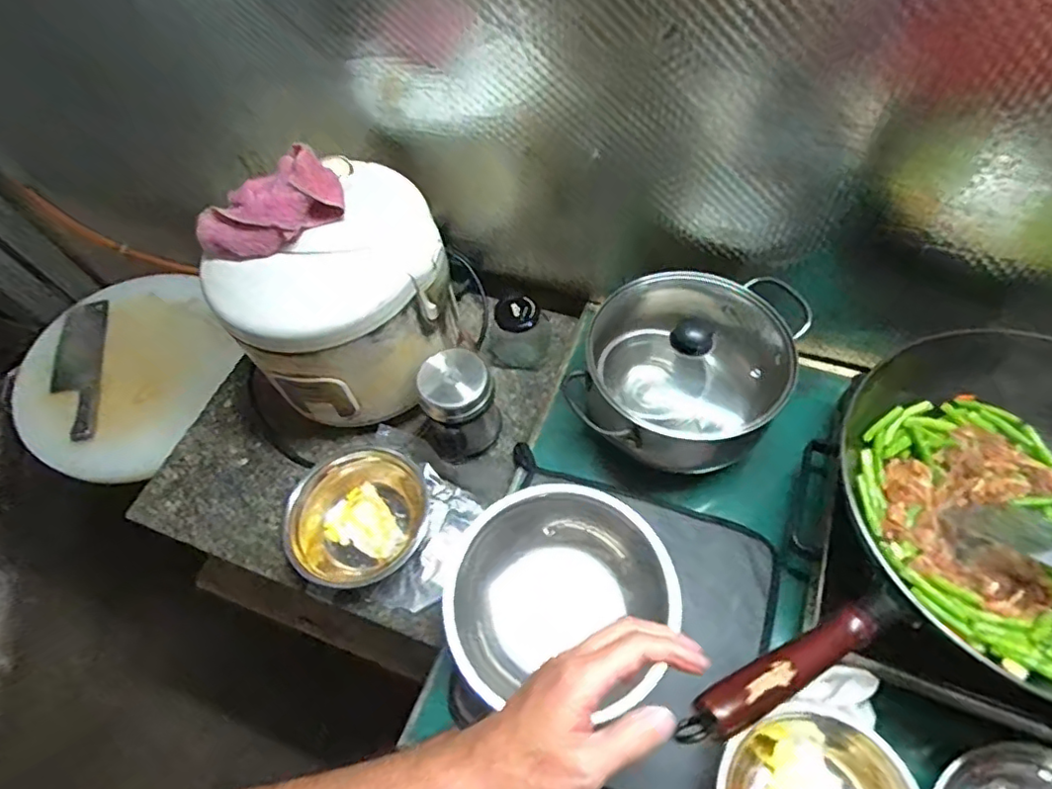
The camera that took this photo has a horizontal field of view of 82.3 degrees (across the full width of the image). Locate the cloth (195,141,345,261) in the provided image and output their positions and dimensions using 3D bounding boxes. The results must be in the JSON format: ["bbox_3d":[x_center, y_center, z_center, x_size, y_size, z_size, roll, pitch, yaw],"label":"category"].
[{"bbox_3d":[-0.261,-0.180,0.600,0.159,0.066,0.057,-23,58,12],"label":"cloth"}]

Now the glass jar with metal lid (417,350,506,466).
[{"bbox_3d":[-0.080,0.016,0.705,0.083,0.127,0.079,-2,59,3],"label":"glass jar with metal lid"}]

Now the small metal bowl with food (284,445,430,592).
[{"bbox_3d":[-0.193,0.141,0.698,0.140,0.066,0.173,34,66,22],"label":"small metal bowl with food"}]

